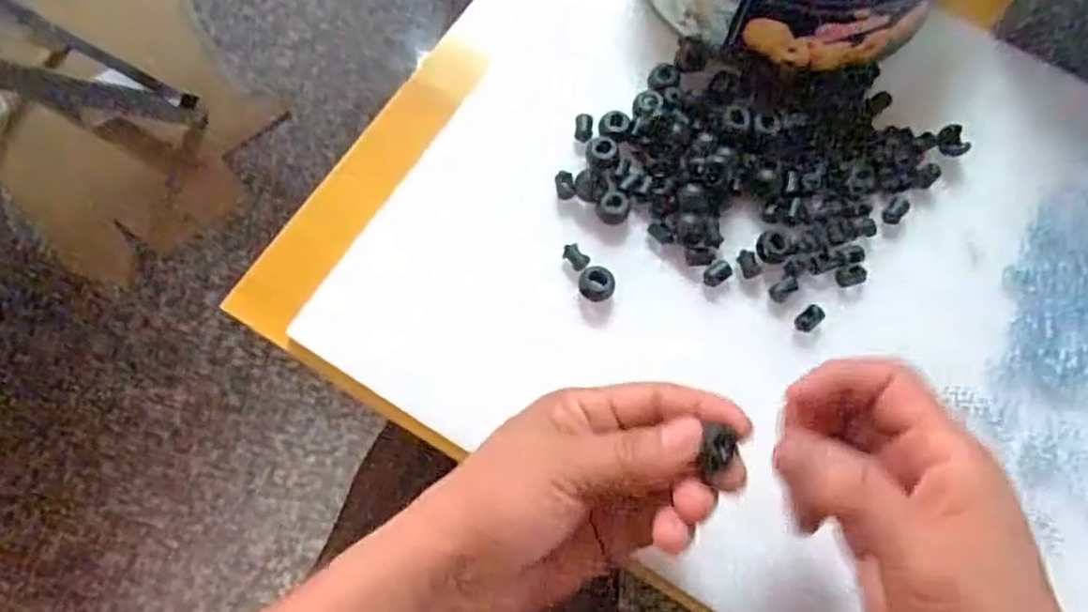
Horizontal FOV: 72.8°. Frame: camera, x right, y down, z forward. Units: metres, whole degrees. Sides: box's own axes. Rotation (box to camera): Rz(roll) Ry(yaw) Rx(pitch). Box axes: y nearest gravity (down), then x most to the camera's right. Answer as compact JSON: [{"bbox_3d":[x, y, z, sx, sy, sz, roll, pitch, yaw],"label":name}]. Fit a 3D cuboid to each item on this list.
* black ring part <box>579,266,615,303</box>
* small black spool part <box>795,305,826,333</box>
[{"bbox_3d":[0.027,-0.012,0.372,0.017,0.009,0.017,9,71,2],"label":"black ring part"},{"bbox_3d":[0.135,0.006,0.373,0.016,0.008,0.010,-37,76,-13],"label":"small black spool part"}]

